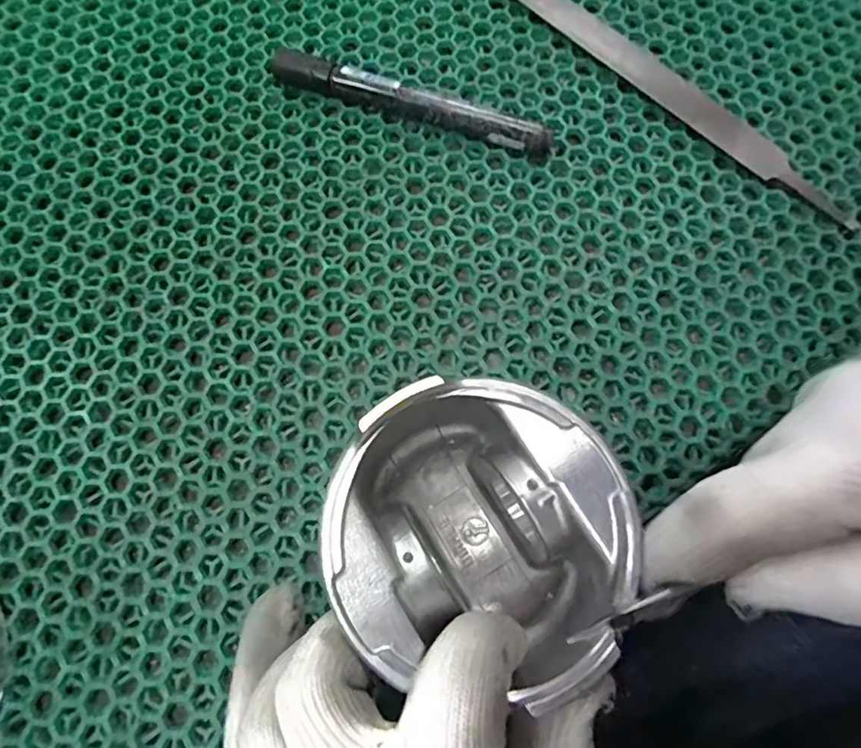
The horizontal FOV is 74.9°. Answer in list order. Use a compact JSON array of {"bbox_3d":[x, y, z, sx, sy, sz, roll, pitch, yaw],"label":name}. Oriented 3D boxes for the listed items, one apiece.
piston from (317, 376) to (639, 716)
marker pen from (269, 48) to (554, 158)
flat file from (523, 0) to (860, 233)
[{"bbox_3d":[0.015,0.049,0.195,0.090,0.062,0.090,0,74,0],"label":"piston"},{"bbox_3d":[-0.010,-0.133,0.281,0.142,0.019,0.013,18,75,5],"label":"marker pen"},{"bbox_3d":[0.112,-0.154,0.289,0.243,0.008,0.021,44,71,11],"label":"flat file"}]

